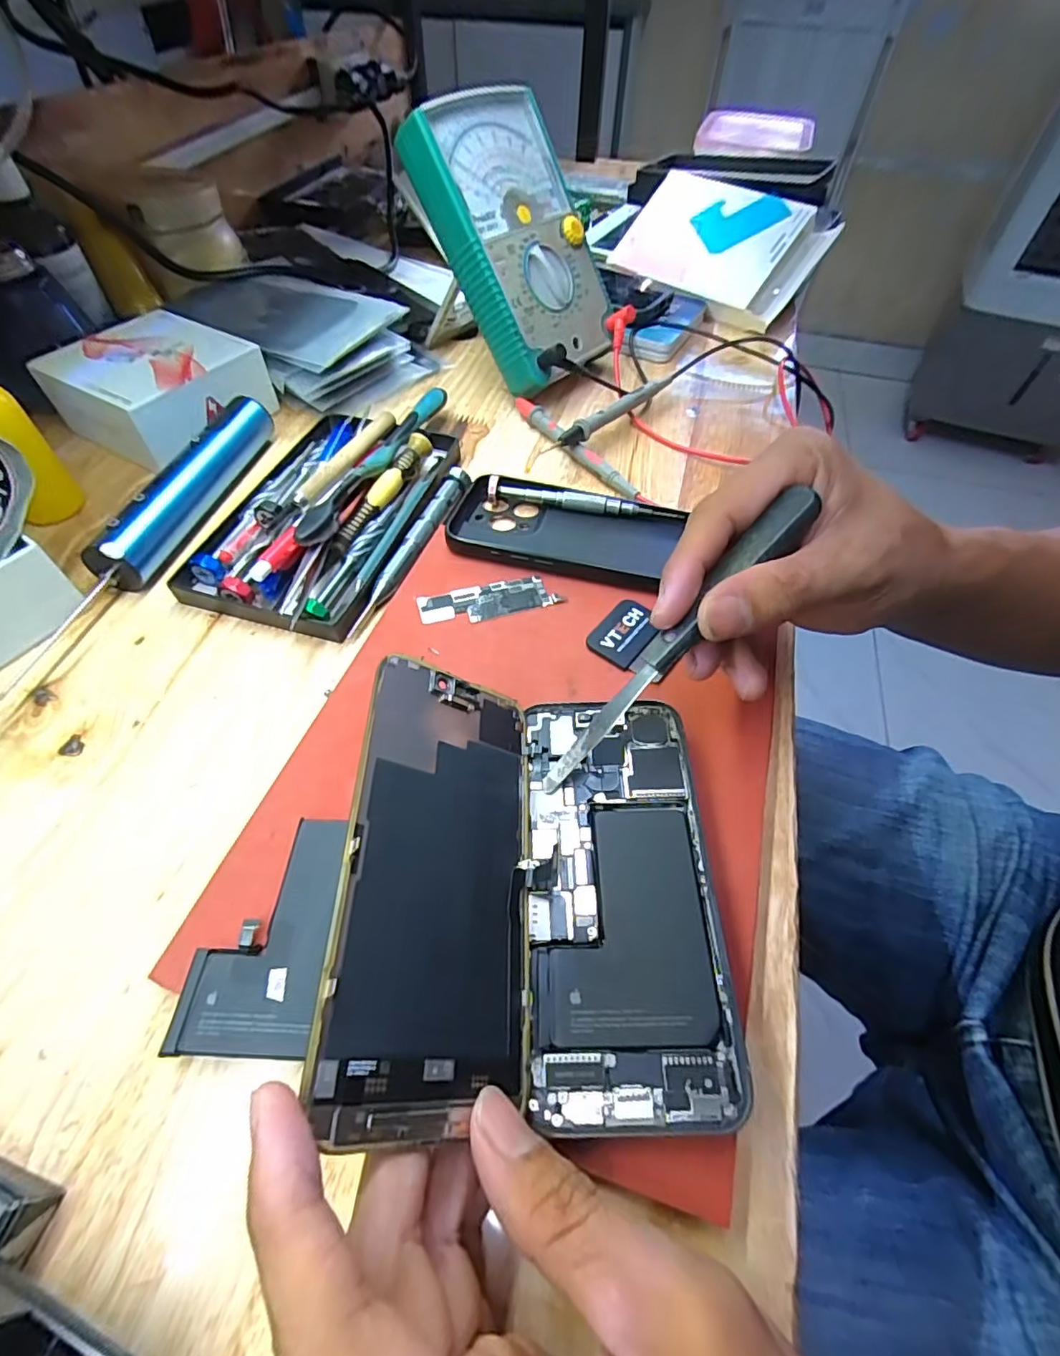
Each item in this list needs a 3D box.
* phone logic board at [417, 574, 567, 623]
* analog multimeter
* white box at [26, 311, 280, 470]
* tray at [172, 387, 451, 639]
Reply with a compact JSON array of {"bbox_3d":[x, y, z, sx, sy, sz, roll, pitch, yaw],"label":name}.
[{"bbox_3d":[-0.021,-0.042,0.288,0.072,0.004,0.024,-13,56,-11],"label":"phone logic board"},{"bbox_3d":[-0.003,-0.299,0.381,0.111,0.169,0.042,-38,26,-20],"label":"analog multimeter"},{"bbox_3d":[-0.249,-0.195,0.373,0.102,0.044,0.101,26,58,16],"label":"white box"},{"bbox_3d":[-0.118,-0.113,0.326,0.111,0.029,0.195,9,55,5],"label":"tray"}]

